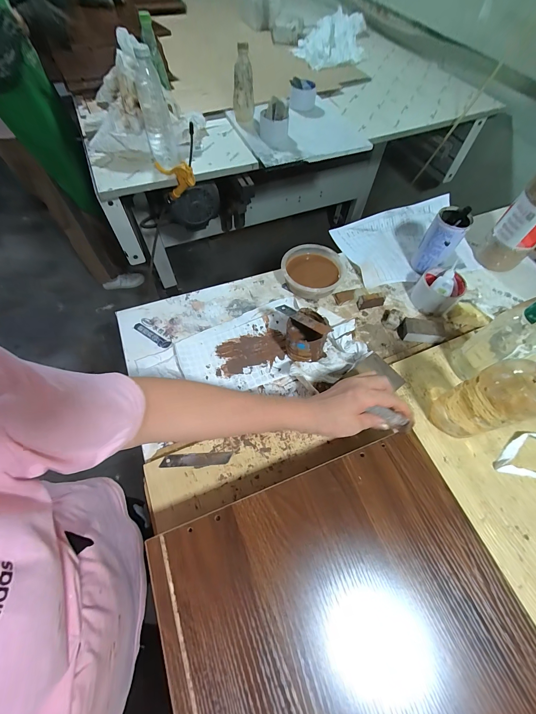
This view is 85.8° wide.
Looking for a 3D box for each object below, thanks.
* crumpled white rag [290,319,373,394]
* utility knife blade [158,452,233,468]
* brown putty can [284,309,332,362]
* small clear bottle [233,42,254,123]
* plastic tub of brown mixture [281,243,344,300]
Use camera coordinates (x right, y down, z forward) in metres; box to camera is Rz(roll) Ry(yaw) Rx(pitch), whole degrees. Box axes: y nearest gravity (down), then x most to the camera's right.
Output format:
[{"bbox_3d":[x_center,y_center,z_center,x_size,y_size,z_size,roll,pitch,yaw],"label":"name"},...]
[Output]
[{"bbox_3d":[0.110,0.003,0.494,0.151,0.038,0.087,-37,69,-20],"label":"crumpled white rag"},{"bbox_3d":[-0.102,0.147,0.413,0.097,0.004,0.017,-2,62,-4],"label":"utility knife blade"},{"bbox_3d":[0.065,-0.032,0.489,0.072,0.076,0.066,1,62,-2],"label":"brown putty can"},{"bbox_3d":[-0.071,-0.782,0.829,0.060,0.162,0.062,-3,62,-4],"label":"small clear bottle"},{"bbox_3d":[0.089,-0.177,0.590,0.119,0.034,0.115,1,62,-2],"label":"plastic tub of brown mixture"}]

